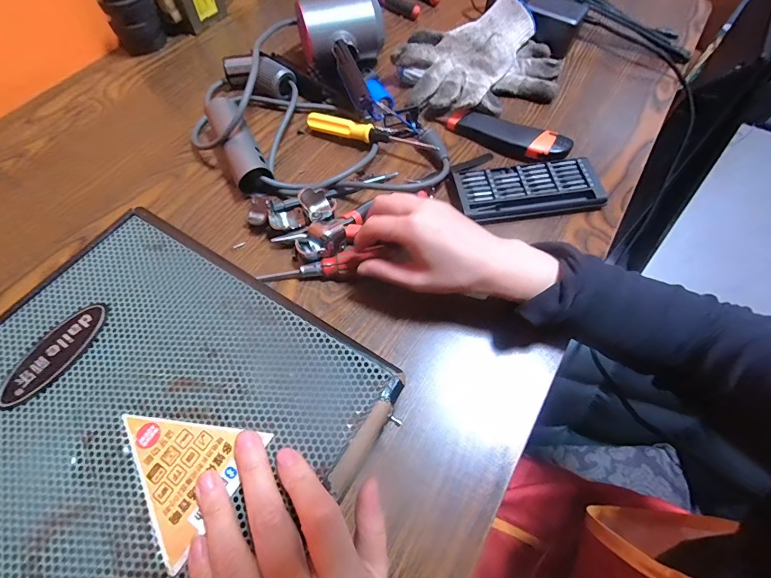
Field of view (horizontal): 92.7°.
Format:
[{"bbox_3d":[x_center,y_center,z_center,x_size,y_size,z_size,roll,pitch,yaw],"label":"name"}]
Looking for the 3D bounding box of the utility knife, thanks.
[{"bbox_3d":[0.144,-0.181,0.431,0.137,0.023,0.040,28,66,14],"label":"utility knife"}]

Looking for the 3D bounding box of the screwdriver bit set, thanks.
[{"bbox_3d":[0.153,-0.108,0.398,0.148,0.020,0.067,-6,62,-3],"label":"screwdriver bit set"}]

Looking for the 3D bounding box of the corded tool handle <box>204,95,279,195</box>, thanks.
[{"bbox_3d":[-0.164,-0.161,0.412,0.036,0.038,0.138,-25,65,-12],"label":"corded tool handle"}]

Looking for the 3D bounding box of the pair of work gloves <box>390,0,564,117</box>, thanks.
[{"bbox_3d":[0.121,-0.295,0.474,0.215,0.053,0.162,-16,63,-8],"label":"pair of work gloves"}]

